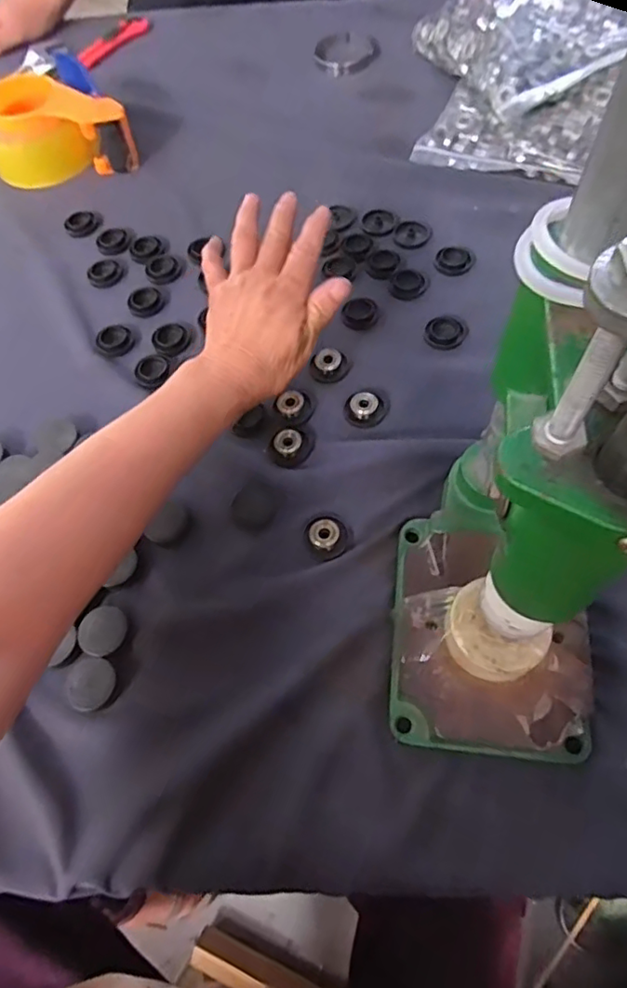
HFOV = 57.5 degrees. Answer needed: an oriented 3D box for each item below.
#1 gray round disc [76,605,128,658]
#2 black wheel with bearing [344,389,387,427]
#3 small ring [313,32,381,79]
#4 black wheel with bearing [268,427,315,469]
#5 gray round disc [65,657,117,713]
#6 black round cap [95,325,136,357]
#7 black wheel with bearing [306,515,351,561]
[{"bbox_3d":[-0.143,0.093,0.389,0.028,0.008,0.033,24,67,15],"label":"gray round disc"},{"bbox_3d":[0.043,-0.070,0.456,0.034,0.015,0.028,-20,63,-6],"label":"black wheel with bearing"},{"bbox_3d":[0.042,-0.537,0.698,0.079,0.014,0.071,-2,63,2],"label":"small ring"},{"bbox_3d":[-0.016,-0.038,0.445,0.036,0.012,0.030,-20,63,-6],"label":"black wheel with bearing"},{"bbox_3d":[-0.146,0.124,0.373,0.030,0.004,0.033,-2,63,3],"label":"gray round disc"},{"bbox_3d":[-0.176,-0.138,0.510,0.032,0.010,0.032,-2,63,3],"label":"black round cap"},{"bbox_3d":[0.010,0.030,0.407,0.031,0.011,0.033,-2,63,3],"label":"black wheel with bearing"}]

